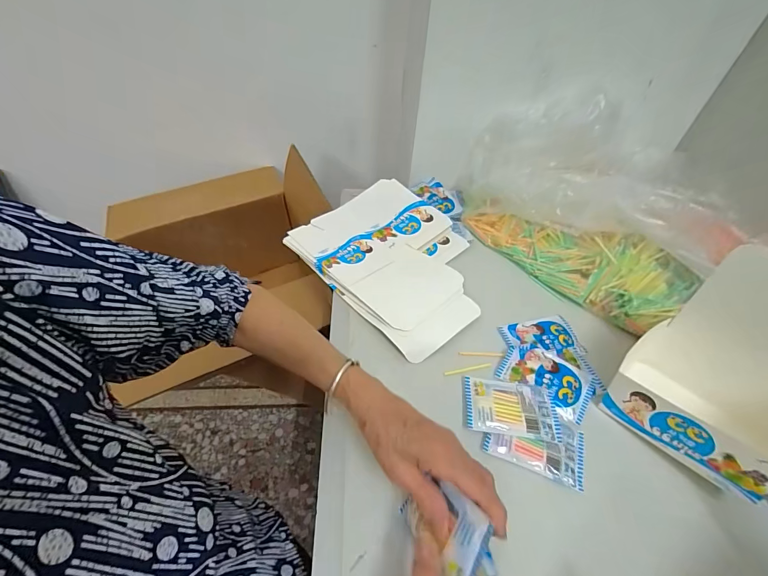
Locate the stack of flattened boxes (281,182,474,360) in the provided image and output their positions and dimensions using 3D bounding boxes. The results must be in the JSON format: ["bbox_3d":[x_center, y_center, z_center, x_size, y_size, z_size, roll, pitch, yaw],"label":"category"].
[{"bbox_3d":[0.028,-0.057,0.548,0.247,0.027,0.302,-34,58,-30],"label":"stack of flattened boxes"}]

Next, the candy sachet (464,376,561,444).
[{"bbox_3d":[0.147,0.138,0.395,0.102,0.006,0.065,7,48,2],"label":"candy sachet"}]

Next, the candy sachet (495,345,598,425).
[{"bbox_3d":[0.200,0.109,0.420,0.106,0.011,0.066,29,52,20],"label":"candy sachet"}]

